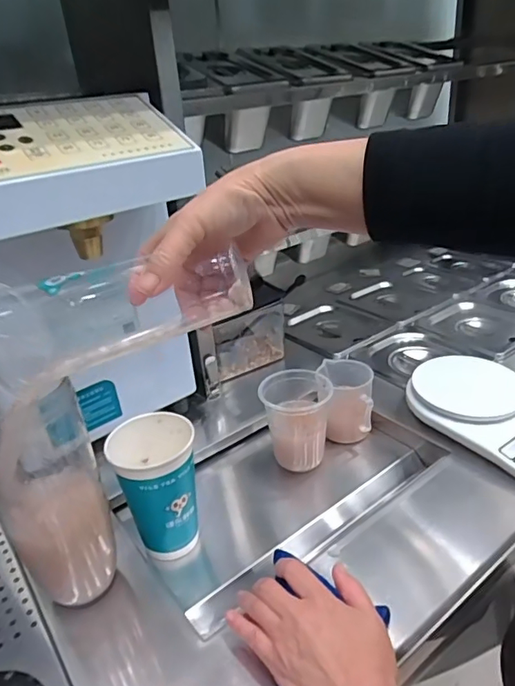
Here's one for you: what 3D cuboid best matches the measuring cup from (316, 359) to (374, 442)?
[{"bbox_3d":[0.117,0.076,0.672,0.066,0.086,0.068,-3,28,2],"label":"measuring cup"}]

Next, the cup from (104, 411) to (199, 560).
[{"bbox_3d":[-0.102,0.145,0.528,0.079,0.138,0.085,-3,28,2],"label":"cup"}]

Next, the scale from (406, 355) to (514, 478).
[{"bbox_3d":[0.296,0.081,0.621,0.148,0.042,0.208,-21,32,-29],"label":"scale"}]

